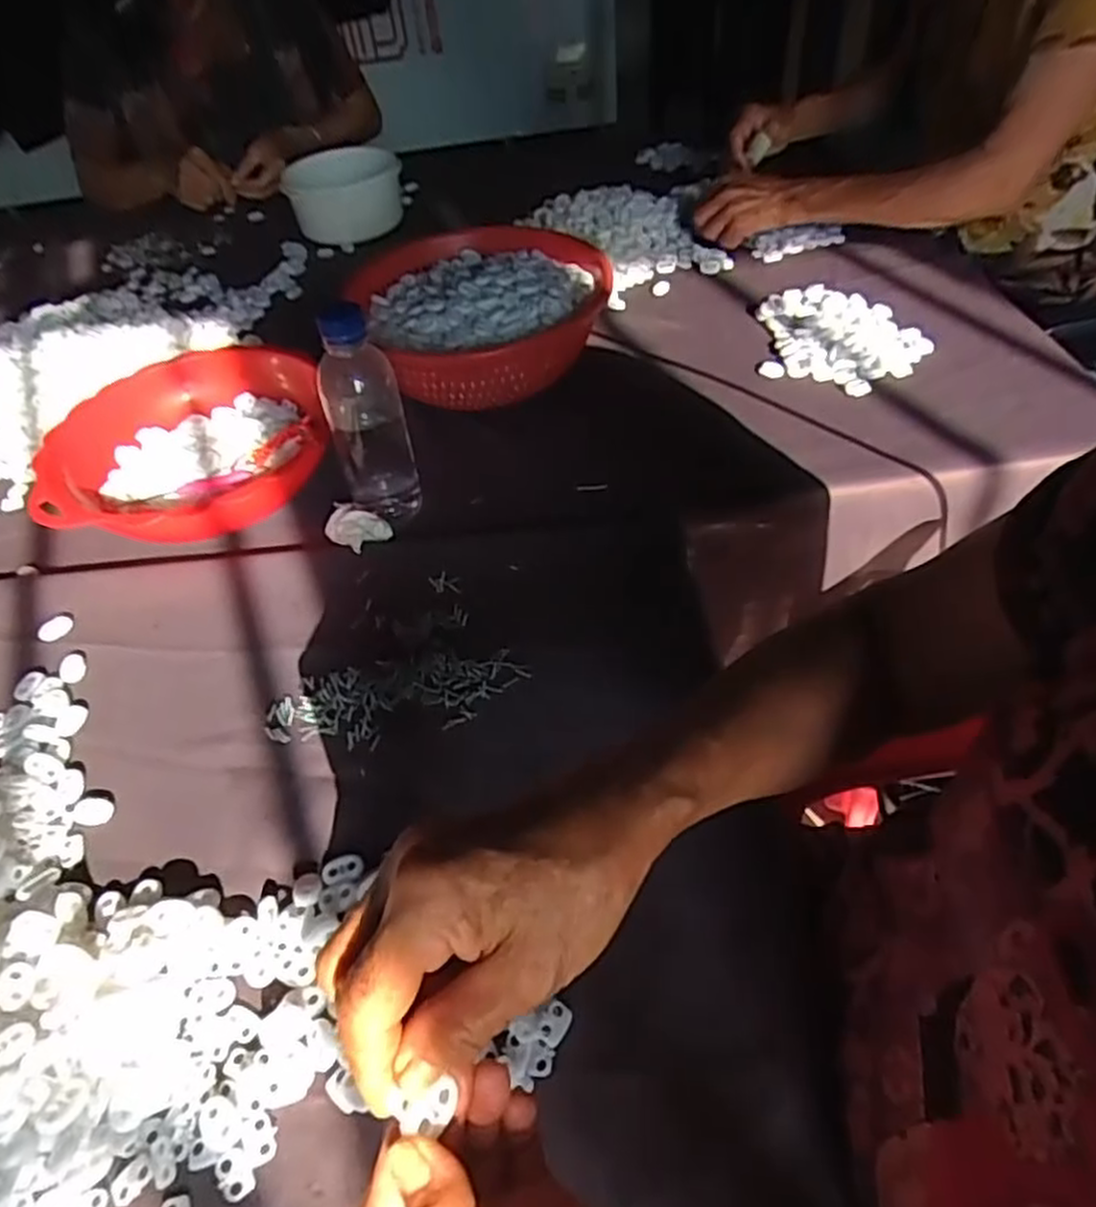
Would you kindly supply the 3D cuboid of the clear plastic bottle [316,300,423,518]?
[{"bbox_3d":[-0.142,-0.148,0.589,0.059,0.165,0.057,-14,47,-8],"label":"clear plastic bottle"}]

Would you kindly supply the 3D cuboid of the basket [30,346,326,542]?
[{"bbox_3d":[-0.303,-0.129,0.657,0.210,0.067,0.232,-12,47,-6],"label":"basket"}]

